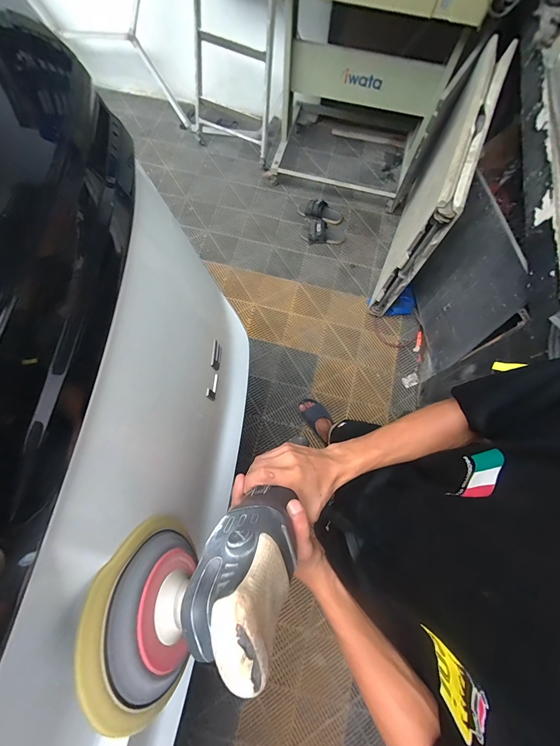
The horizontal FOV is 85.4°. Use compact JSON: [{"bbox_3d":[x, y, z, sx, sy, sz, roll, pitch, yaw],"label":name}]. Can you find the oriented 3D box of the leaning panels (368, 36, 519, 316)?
[{"bbox_3d":[0.616,-0.667,1.331,0.146,0.837,0.641,22,74,6],"label":"leaning panels"}]

